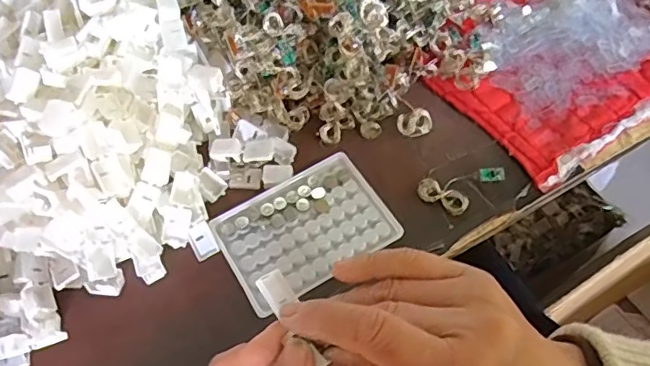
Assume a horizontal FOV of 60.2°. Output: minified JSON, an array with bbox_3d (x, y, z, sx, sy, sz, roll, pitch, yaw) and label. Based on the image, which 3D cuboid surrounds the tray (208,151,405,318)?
[{"bbox_3d":[-0.017,0.035,0.450,0.129,0.009,0.094,-29,63,-13],"label":"tray"}]

